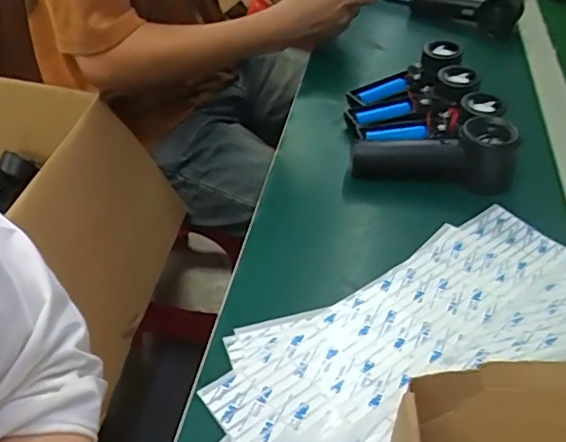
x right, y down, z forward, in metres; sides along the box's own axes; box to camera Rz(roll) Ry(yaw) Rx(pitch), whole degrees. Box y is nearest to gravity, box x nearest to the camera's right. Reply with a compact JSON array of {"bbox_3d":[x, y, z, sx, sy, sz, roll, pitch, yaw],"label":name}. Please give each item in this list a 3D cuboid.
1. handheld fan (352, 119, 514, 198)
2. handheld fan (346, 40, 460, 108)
[{"bbox_3d":[0.149,-0.069,0.580,0.155,0.056,0.053,5,42,3],"label":"handheld fan"},{"bbox_3d":[0.154,-0.176,0.688,0.162,0.033,0.055,-31,51,-16],"label":"handheld fan"}]

